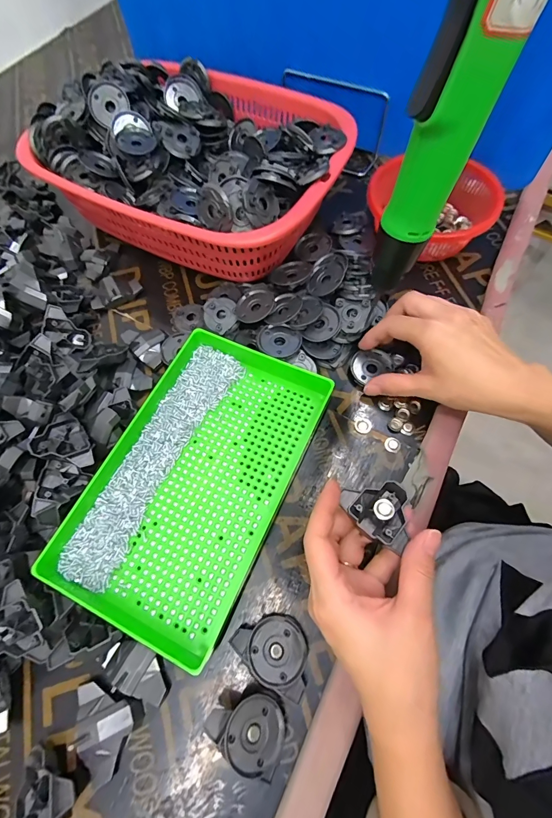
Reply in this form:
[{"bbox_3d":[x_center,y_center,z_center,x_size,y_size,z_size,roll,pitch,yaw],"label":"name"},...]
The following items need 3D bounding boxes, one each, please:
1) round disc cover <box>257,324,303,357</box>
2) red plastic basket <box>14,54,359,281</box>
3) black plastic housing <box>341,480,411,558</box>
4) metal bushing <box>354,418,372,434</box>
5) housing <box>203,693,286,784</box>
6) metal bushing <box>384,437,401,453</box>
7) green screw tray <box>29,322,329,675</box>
[{"bbox_3d":[0.003,-0.068,0.359,0.042,0.004,0.036,22,70,10],"label":"round disc cover"},{"bbox_3d":[-0.091,-0.274,0.419,0.312,0.113,0.237,26,69,13],"label":"red plastic basket"},{"bbox_3d":[0.075,0.072,0.266,0.050,0.013,0.044,24,69,13],"label":"black plastic housing"},{"bbox_3d":[0.083,0.015,0.346,0.015,0.004,0.016,-1,65,2],"label":"metal bushing"},{"bbox_3d":[-0.019,0.218,0.246,0.055,0.016,0.040,29,51,-6],"label":"housing"},{"bbox_3d":[0.109,0.033,0.338,0.014,0.004,0.014,-1,65,2],"label":"metal bushing"},{"bbox_3d":[-0.066,0.049,0.313,0.150,0.029,0.249,23,68,12],"label":"green screw tray"}]

